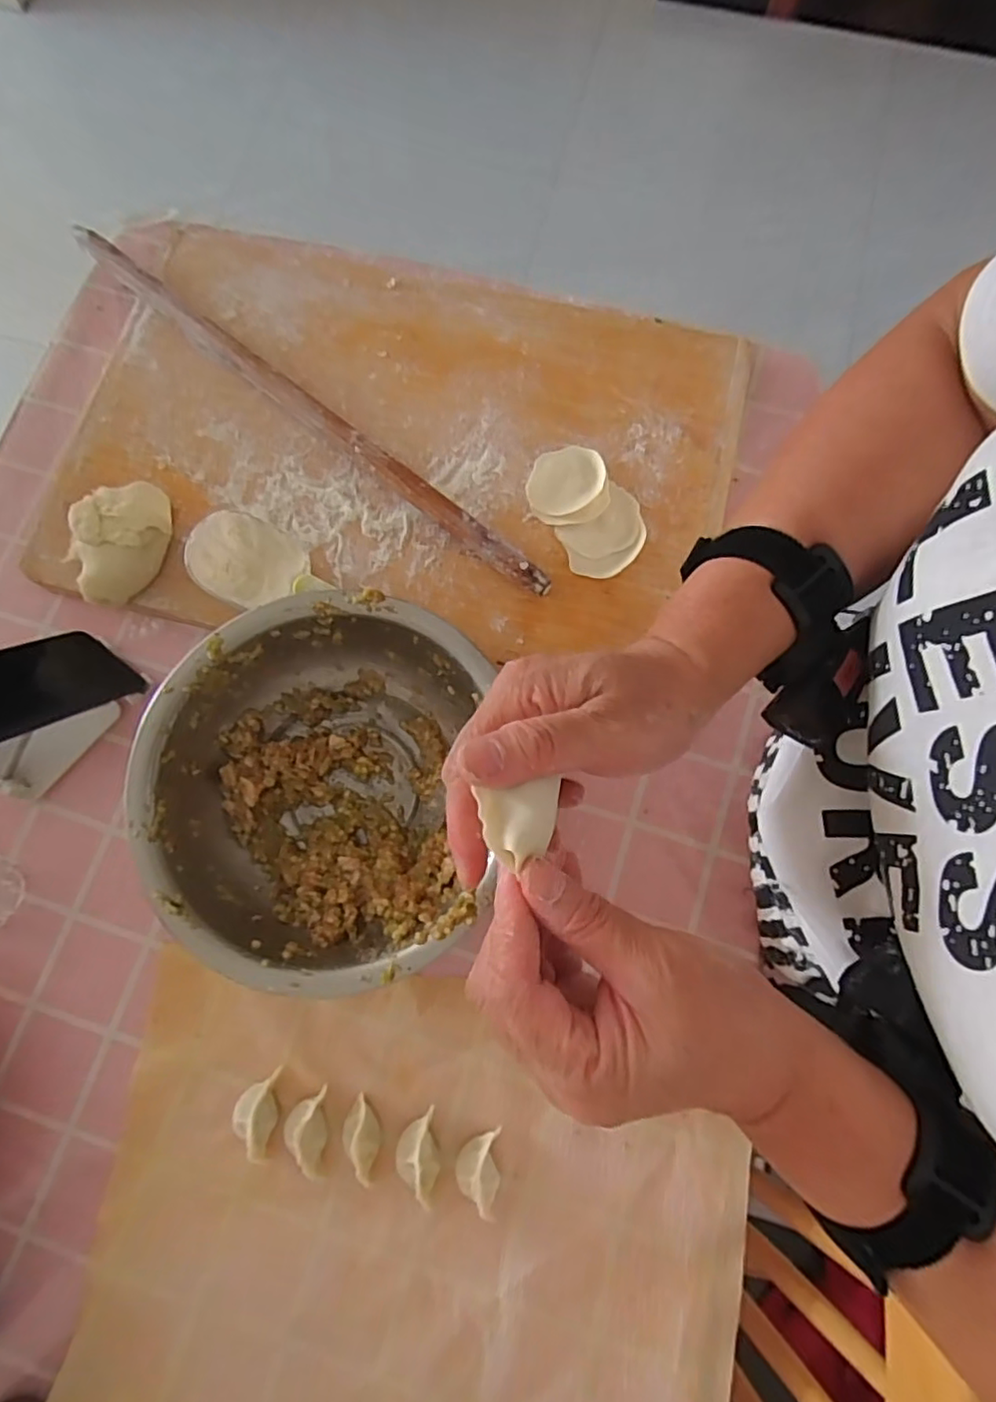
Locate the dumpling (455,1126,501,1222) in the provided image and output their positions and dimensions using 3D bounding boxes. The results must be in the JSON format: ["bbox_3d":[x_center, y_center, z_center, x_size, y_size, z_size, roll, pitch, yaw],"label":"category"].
[{"bbox_3d":[-0.014,0.335,0.447,0.031,0.028,0.050,5,77,1],"label":"dumpling"}]

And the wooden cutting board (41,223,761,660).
[{"bbox_3d":[-0.098,-0.236,0.574,0.601,0.026,0.389,13,78,3],"label":"wooden cutting board"}]

